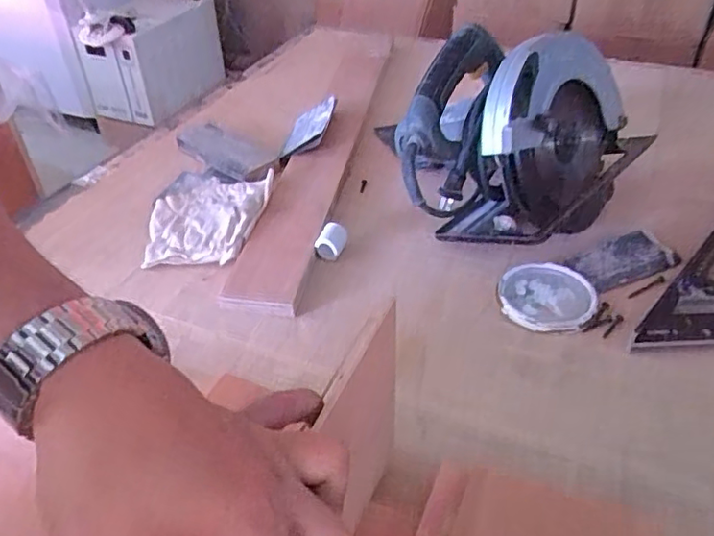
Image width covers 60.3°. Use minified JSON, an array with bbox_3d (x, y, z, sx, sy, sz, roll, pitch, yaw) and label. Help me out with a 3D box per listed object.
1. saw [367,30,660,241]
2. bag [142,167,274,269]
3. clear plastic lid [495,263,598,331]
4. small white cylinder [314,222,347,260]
[{"bbox_3d":[0.179,-0.144,0.656,0.272,0.194,0.172,-30,47,-30],"label":"saw"},{"bbox_3d":[-0.178,-0.070,0.734,0.136,0.023,0.183,2,39,5],"label":"bag"},{"bbox_3d":[0.185,0.028,0.602,0.090,0.010,0.084,-1,39,1],"label":"clear plastic lid"},{"bbox_3d":[-0.029,-0.031,0.678,0.025,0.024,0.043,8,40,12],"label":"small white cylinder"}]

